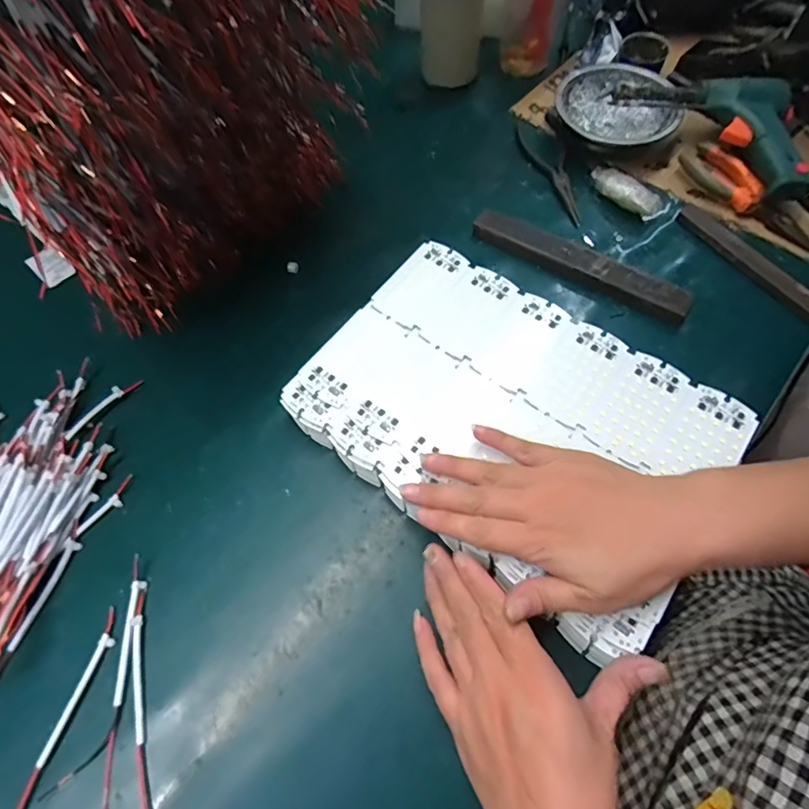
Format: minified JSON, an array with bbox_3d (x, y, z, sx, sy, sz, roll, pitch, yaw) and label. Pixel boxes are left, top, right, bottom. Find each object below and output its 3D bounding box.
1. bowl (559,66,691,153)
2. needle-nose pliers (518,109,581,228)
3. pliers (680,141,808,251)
[{"bbox_3d":[0.230,-0.317,0.547,0.126,0.045,0.126,0,63,0],"label":"bowl"},{"bbox_3d":[0.161,-0.259,0.539,0.041,0.018,0.158,-8,64,-4],"label":"needle-nose pliers"},{"bbox_3d":[0.338,-0.206,0.502,0.043,0.027,0.152,-28,67,-13],"label":"pliers"}]

